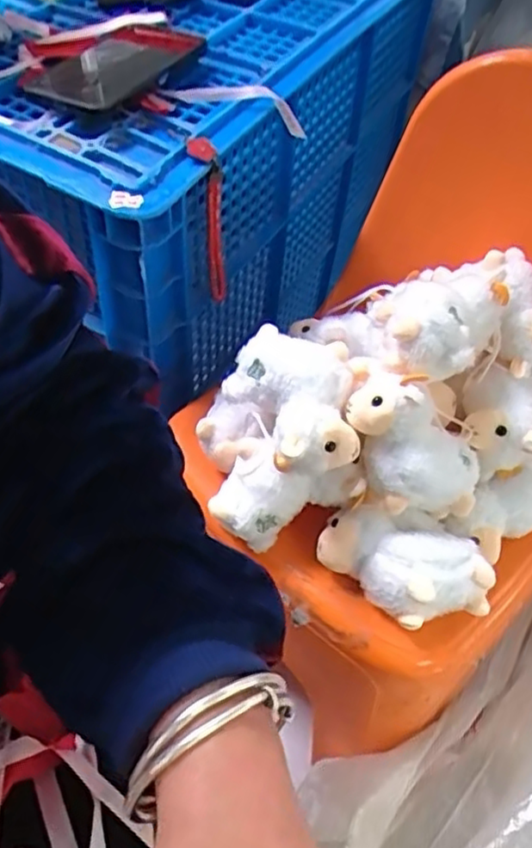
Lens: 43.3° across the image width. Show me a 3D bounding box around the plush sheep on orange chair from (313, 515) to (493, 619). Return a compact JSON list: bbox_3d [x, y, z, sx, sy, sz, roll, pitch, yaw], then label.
[{"bbox_3d":[0.121,0.118,0.507,0.095,0.055,0.064,-8,55,-11],"label":"plush sheep on orange chair"}]

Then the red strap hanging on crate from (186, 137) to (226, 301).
[{"bbox_3d":[-0.047,-0.165,0.560,0.029,0.152,0.017,-6,54,-9],"label":"red strap hanging on crate"}]

